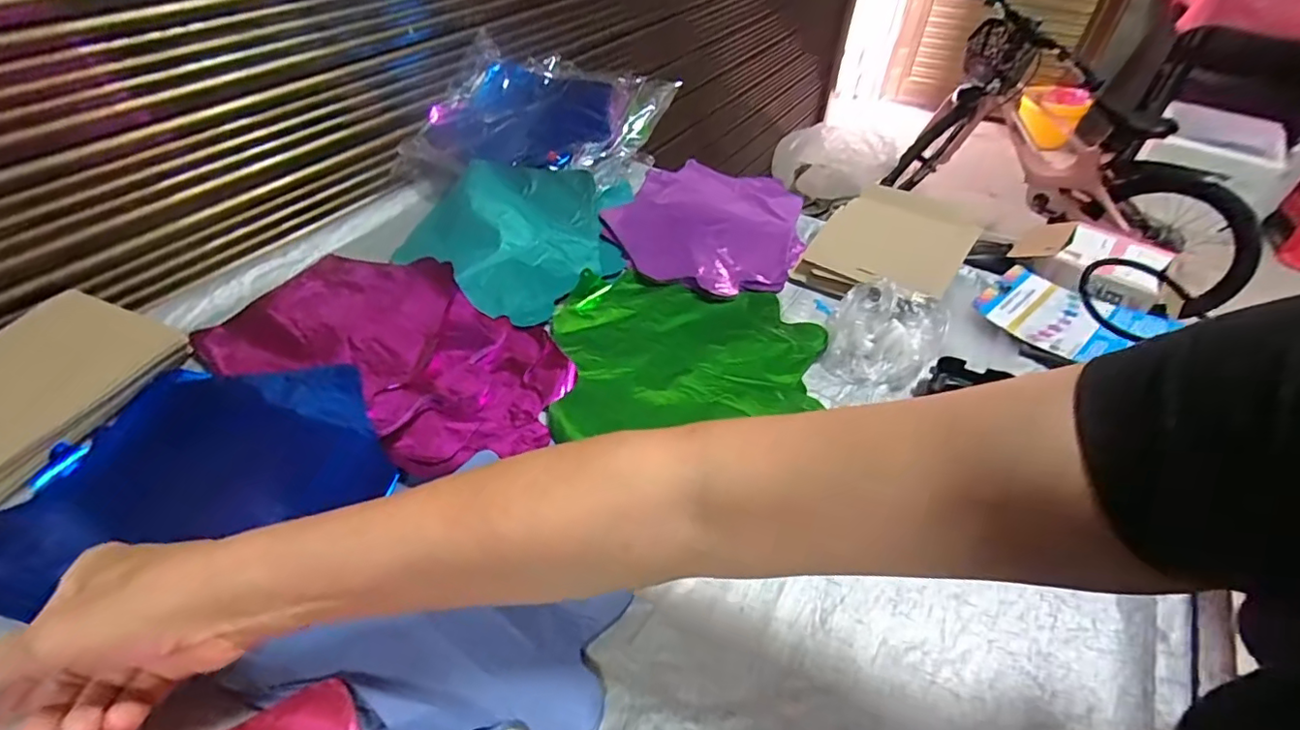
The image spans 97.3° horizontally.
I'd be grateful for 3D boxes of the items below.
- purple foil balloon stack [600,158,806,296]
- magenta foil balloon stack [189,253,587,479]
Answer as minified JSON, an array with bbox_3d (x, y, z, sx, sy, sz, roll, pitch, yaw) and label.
[{"bbox_3d":[0.063,-0.171,0.676,0.228,0.020,0.216,19,48,17],"label":"purple foil balloon stack"},{"bbox_3d":[-0.239,-0.021,0.543,0.357,0.021,0.195,21,49,19],"label":"magenta foil balloon stack"}]

